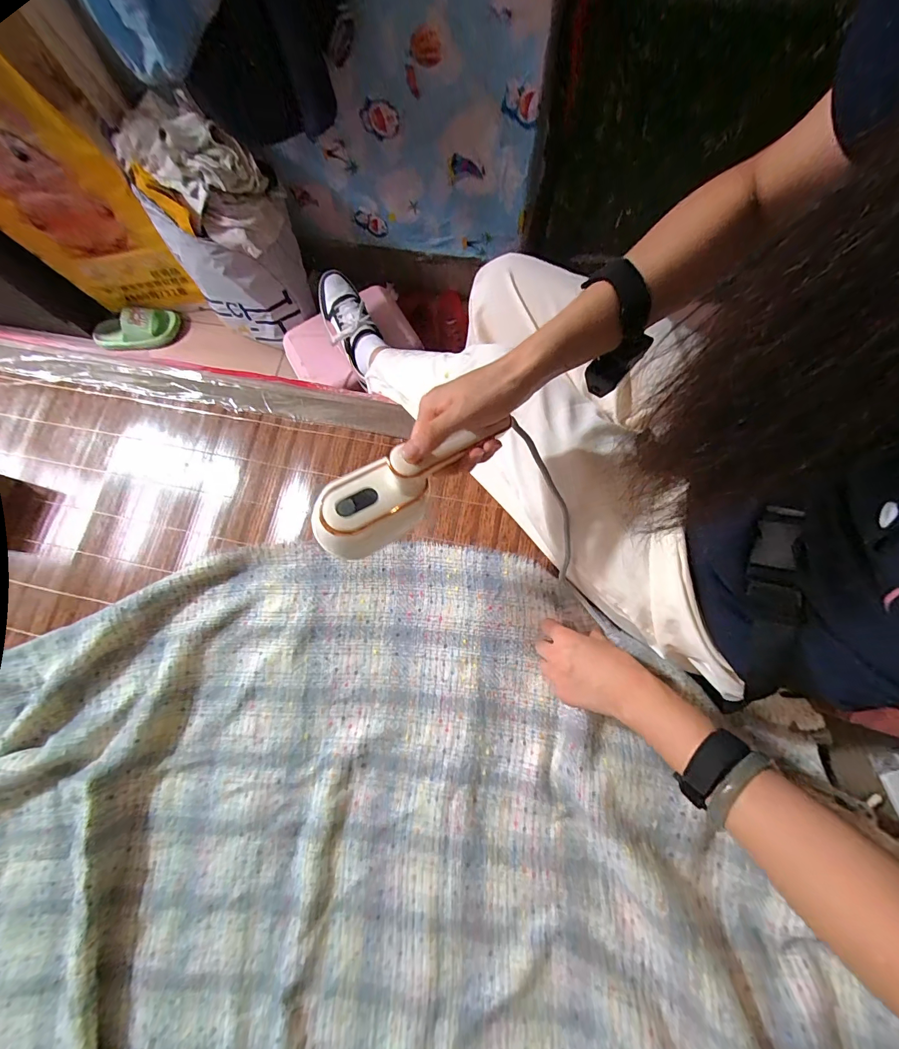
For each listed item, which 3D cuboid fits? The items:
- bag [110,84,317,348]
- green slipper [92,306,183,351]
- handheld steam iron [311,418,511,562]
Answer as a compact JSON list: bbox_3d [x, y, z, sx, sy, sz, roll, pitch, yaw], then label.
[{"bbox_3d":[-0.508,-0.678,0.941,0.266,0.358,0.322,-35,78,-5],"label":"bag"},{"bbox_3d":[-0.887,-0.552,1.162,0.244,0.060,0.099,-11,77,1],"label":"green slipper"},{"bbox_3d":[-0.037,-0.043,0.375,0.193,0.072,0.069,-33,76,5],"label":"handheld steam iron"}]

